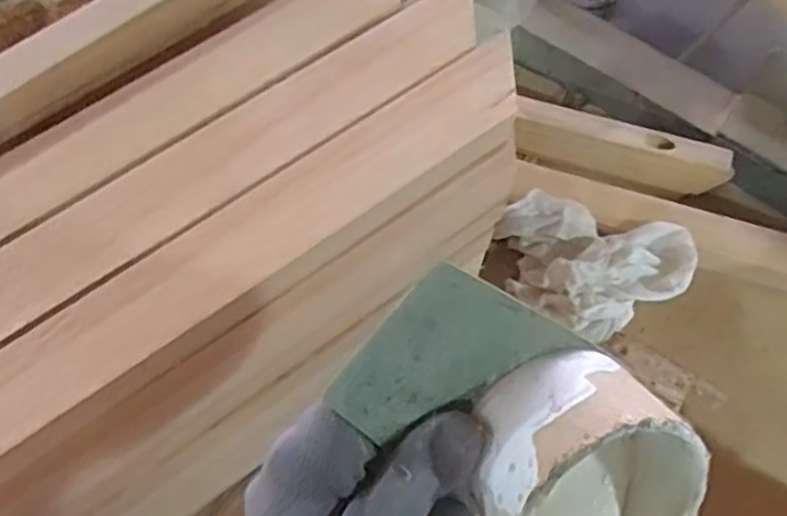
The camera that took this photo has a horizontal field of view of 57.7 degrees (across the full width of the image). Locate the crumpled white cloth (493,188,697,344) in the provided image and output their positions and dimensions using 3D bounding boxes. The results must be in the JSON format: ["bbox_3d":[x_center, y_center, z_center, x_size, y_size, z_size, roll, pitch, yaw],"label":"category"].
[{"bbox_3d":[0.185,0.009,0.681,0.193,0.053,0.125,14,61,4],"label":"crumpled white cloth"}]

